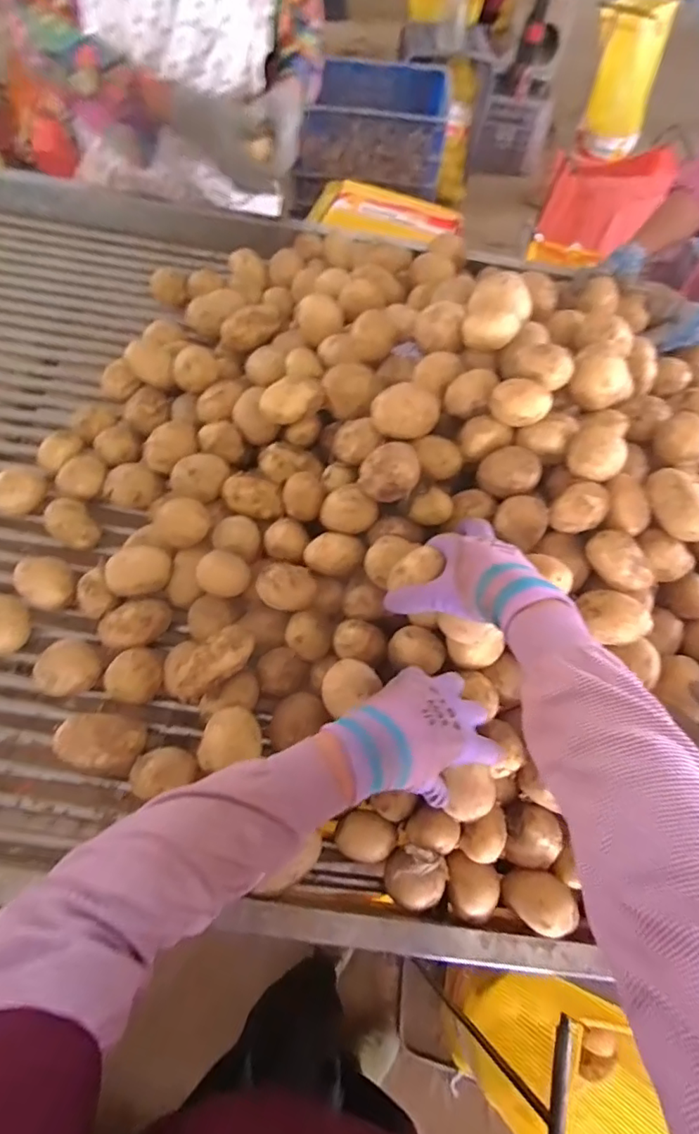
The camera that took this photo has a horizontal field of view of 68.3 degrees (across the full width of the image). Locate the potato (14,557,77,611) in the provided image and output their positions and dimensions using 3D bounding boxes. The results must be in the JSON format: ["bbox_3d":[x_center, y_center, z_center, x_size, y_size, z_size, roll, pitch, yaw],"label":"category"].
[{"bbox_3d":[-0.341,0.018,0.574,0.052,0.047,0.046,0,64,-3],"label":"potato"}]

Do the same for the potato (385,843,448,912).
[{"bbox_3d":[0.063,0.290,0.478,0.053,0.048,0.052,21,65,7],"label":"potato"}]

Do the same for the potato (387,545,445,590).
[{"bbox_3d":[0.062,0.003,0.491,0.038,0.038,0.042,38,68,14],"label":"potato"}]

